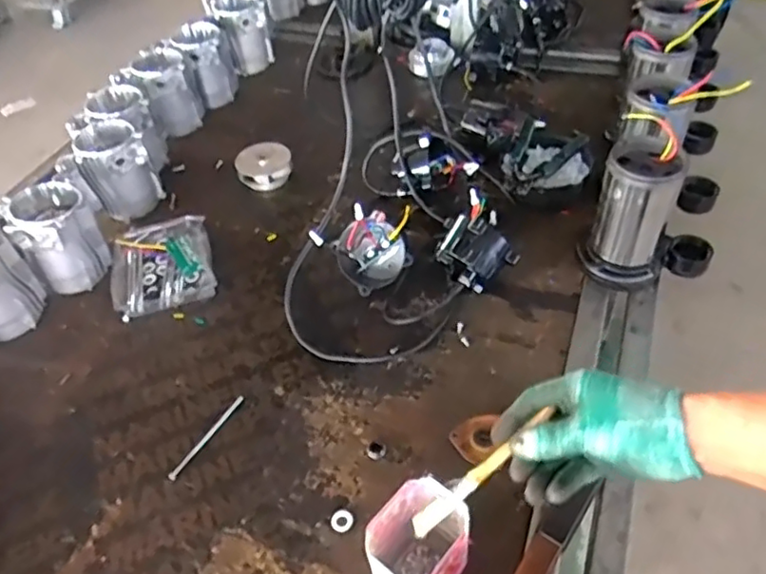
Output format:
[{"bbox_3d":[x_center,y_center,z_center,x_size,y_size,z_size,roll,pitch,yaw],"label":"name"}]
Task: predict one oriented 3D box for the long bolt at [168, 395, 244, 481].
[{"bbox_3d":[-0.214,0.180,0.753,0.010,0.004,0.127,22,53,23],"label":"long bolt"}]

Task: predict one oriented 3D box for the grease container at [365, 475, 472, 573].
[{"bbox_3d":[0.037,0.251,0.594,0.083,0.109,0.087,32,58,30],"label":"grease container"}]

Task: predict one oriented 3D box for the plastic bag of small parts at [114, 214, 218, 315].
[{"bbox_3d":[-0.342,-0.043,0.956,0.143,0.035,0.188,-16,48,-10],"label":"plastic bag of small parts"}]

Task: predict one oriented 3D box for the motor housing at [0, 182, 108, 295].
[{"bbox_3d":[-0.472,-0.067,0.903,0.115,0.142,0.106,-31,52,-21],"label":"motor housing"}]

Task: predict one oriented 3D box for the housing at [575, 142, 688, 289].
[{"bbox_3d":[0.332,-0.090,0.829,0.107,0.180,0.101,19,52,21],"label":"housing"}]

